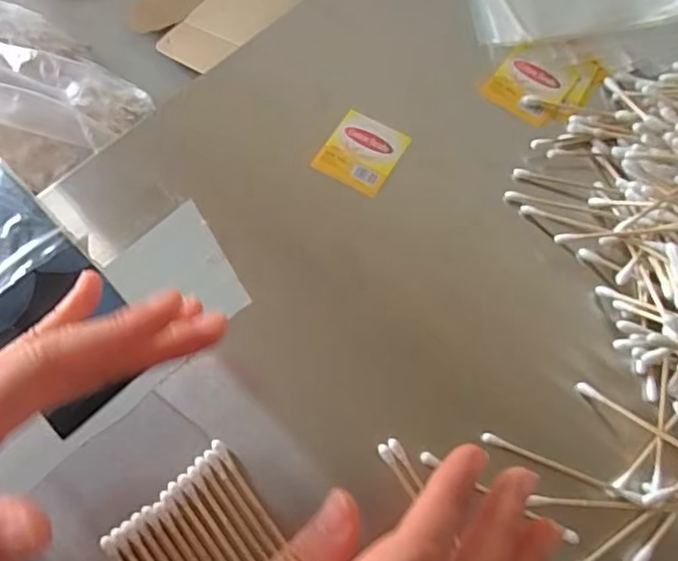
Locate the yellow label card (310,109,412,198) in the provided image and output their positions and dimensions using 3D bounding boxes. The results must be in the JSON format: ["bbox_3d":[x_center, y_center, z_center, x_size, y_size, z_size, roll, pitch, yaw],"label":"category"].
[{"bbox_3d":[0.012,-0.070,0.319,0.039,0.004,0.042,29,72,12],"label":"yellow label card"}]

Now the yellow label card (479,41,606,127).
[{"bbox_3d":[0.115,-0.112,0.330,0.050,0.007,0.052,36,74,13],"label":"yellow label card"}]

